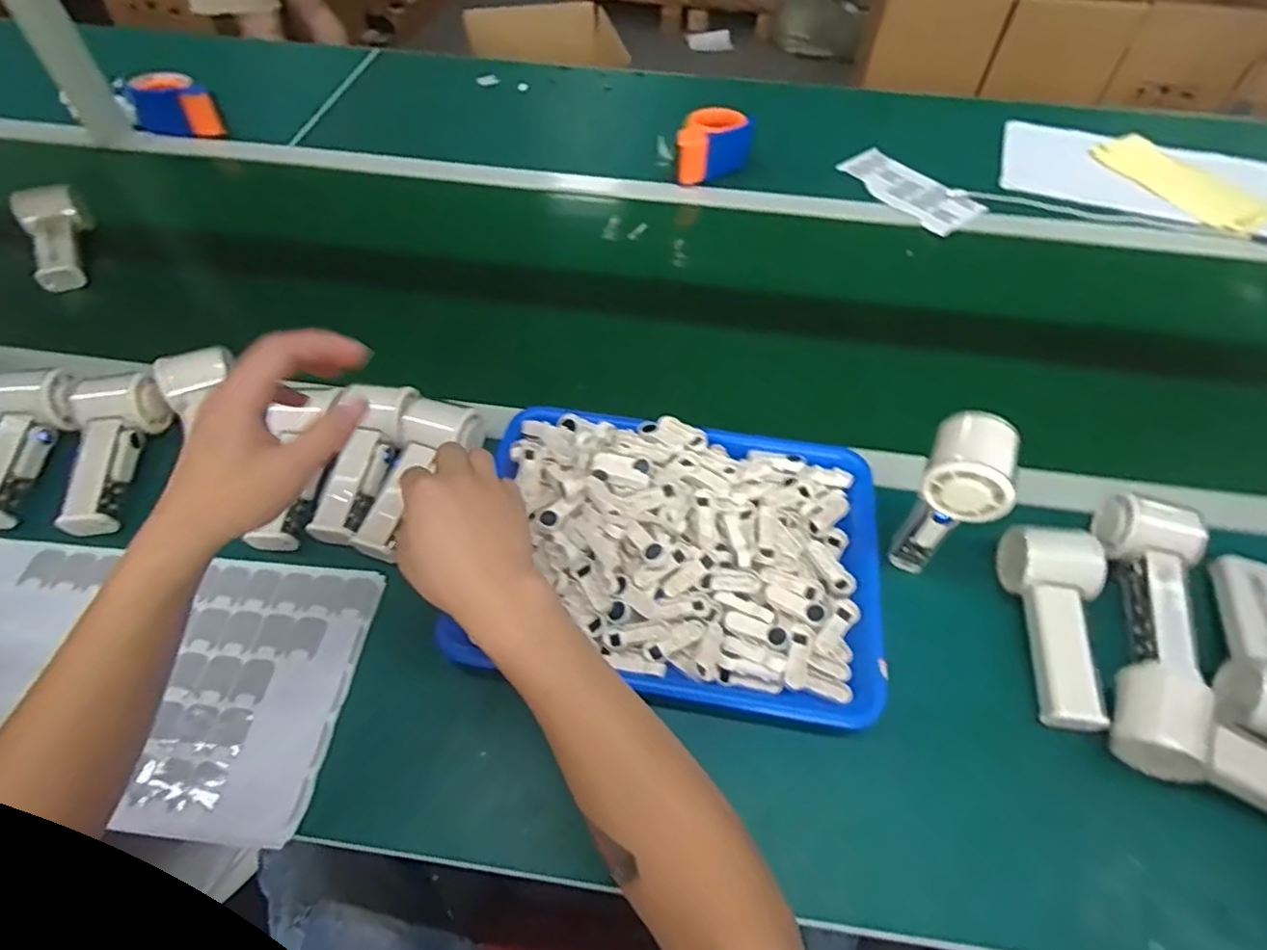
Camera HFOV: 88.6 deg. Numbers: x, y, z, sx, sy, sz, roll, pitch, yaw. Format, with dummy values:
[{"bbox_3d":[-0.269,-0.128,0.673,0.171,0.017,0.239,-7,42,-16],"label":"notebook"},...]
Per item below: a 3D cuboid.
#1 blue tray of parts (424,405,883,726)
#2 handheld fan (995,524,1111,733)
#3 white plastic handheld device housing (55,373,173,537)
[{"bbox_3d":[0.036,0.055,0.541,0.327,0.054,0.249,8,54,5],"label":"blue tray of parts"},{"bbox_3d":[0.332,0.117,0.505,0.065,0.040,0.153,5,66,4],"label":"handheld fan"},{"bbox_3d":[-0.480,-0.022,0.590,0.075,0.045,0.156,-1,69,-1],"label":"white plastic handheld device housing"}]

